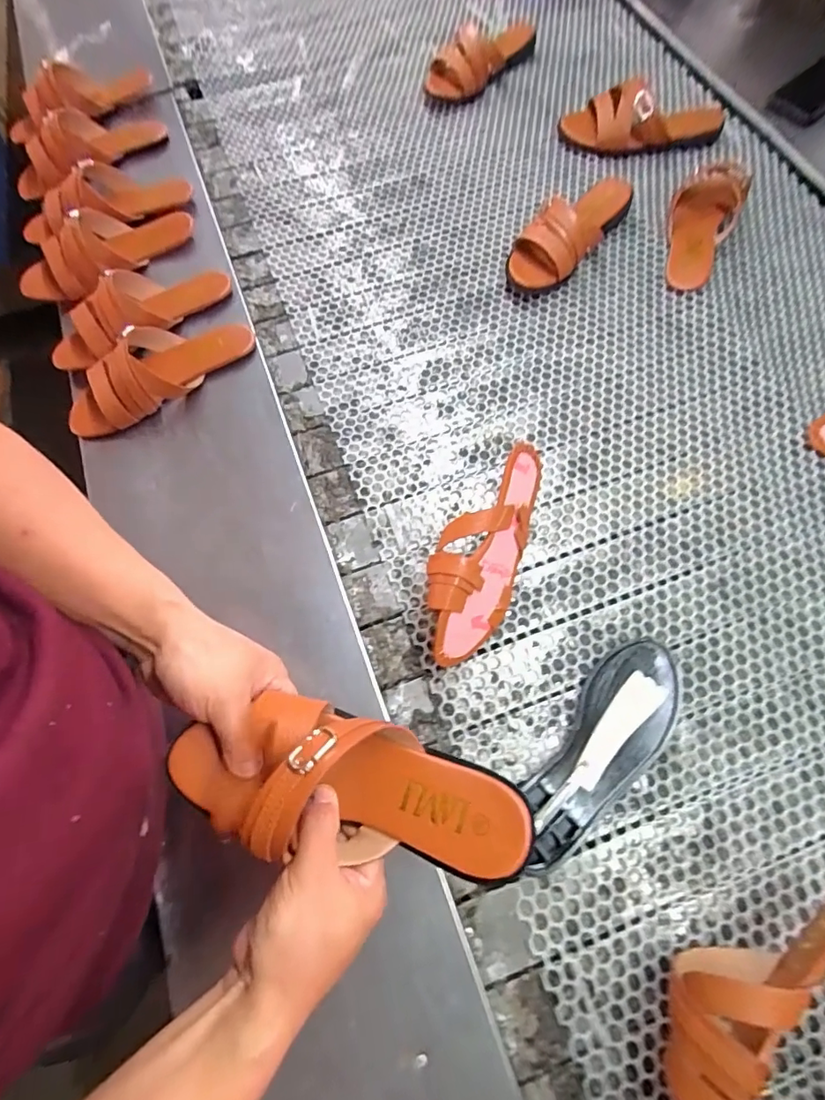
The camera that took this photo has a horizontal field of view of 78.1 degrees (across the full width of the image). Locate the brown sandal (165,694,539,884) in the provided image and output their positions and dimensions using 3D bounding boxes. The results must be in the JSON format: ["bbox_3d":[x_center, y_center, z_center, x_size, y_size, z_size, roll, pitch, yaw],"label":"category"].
[{"bbox_3d":[-0.042,0.151,0.324,0.233,0.060,0.085,11,70,2],"label":"brown sandal"}]

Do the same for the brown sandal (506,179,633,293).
[{"bbox_3d":[0.214,-0.436,0.678,0.069,0.073,0.201,43,77,16],"label":"brown sandal"}]

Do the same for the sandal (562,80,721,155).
[{"bbox_3d":[0.357,-0.660,0.771,0.239,0.077,0.073,3,69,4],"label":"sandal"}]

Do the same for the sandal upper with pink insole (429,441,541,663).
[{"bbox_3d":[0.068,0.003,0.526,0.088,0.082,0.236,19,70,6],"label":"sandal upper with pink insole"}]

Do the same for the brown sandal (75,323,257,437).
[{"bbox_3d":[-0.307,-0.219,0.608,0.231,0.058,0.087,-38,68,-12],"label":"brown sandal"}]

